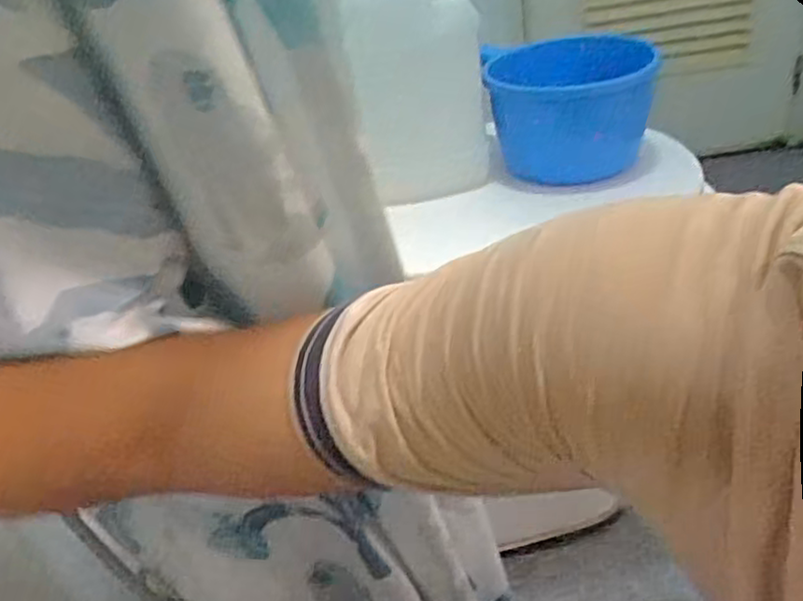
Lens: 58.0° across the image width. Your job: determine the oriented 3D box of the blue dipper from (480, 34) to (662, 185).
[{"bbox_3d":[0.203,-0.237,0.895,0.195,0.145,0.182,-5,34,8],"label":"blue dipper"}]

